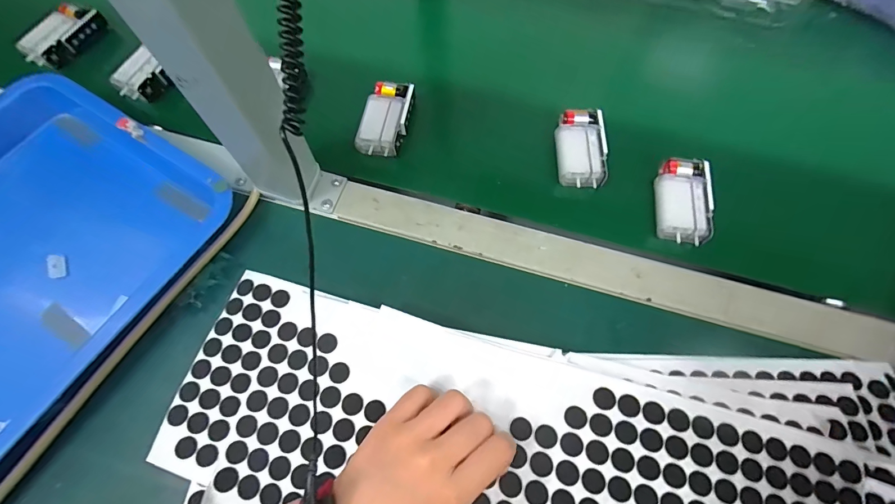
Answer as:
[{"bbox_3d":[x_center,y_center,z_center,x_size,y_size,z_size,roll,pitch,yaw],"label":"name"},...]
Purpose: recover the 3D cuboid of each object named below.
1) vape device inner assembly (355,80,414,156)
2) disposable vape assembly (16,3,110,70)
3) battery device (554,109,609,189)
[{"bbox_3d":[-0.059,-0.132,0.377,0.043,0.021,0.077,14,68,5],"label":"vape device inner assembly"},{"bbox_3d":[-0.417,-0.235,0.421,0.038,0.030,0.082,21,69,8],"label":"disposable vape assembly"},{"bbox_3d":[0.126,-0.099,0.366,0.045,0.019,0.074,3,68,1],"label":"battery device"}]

